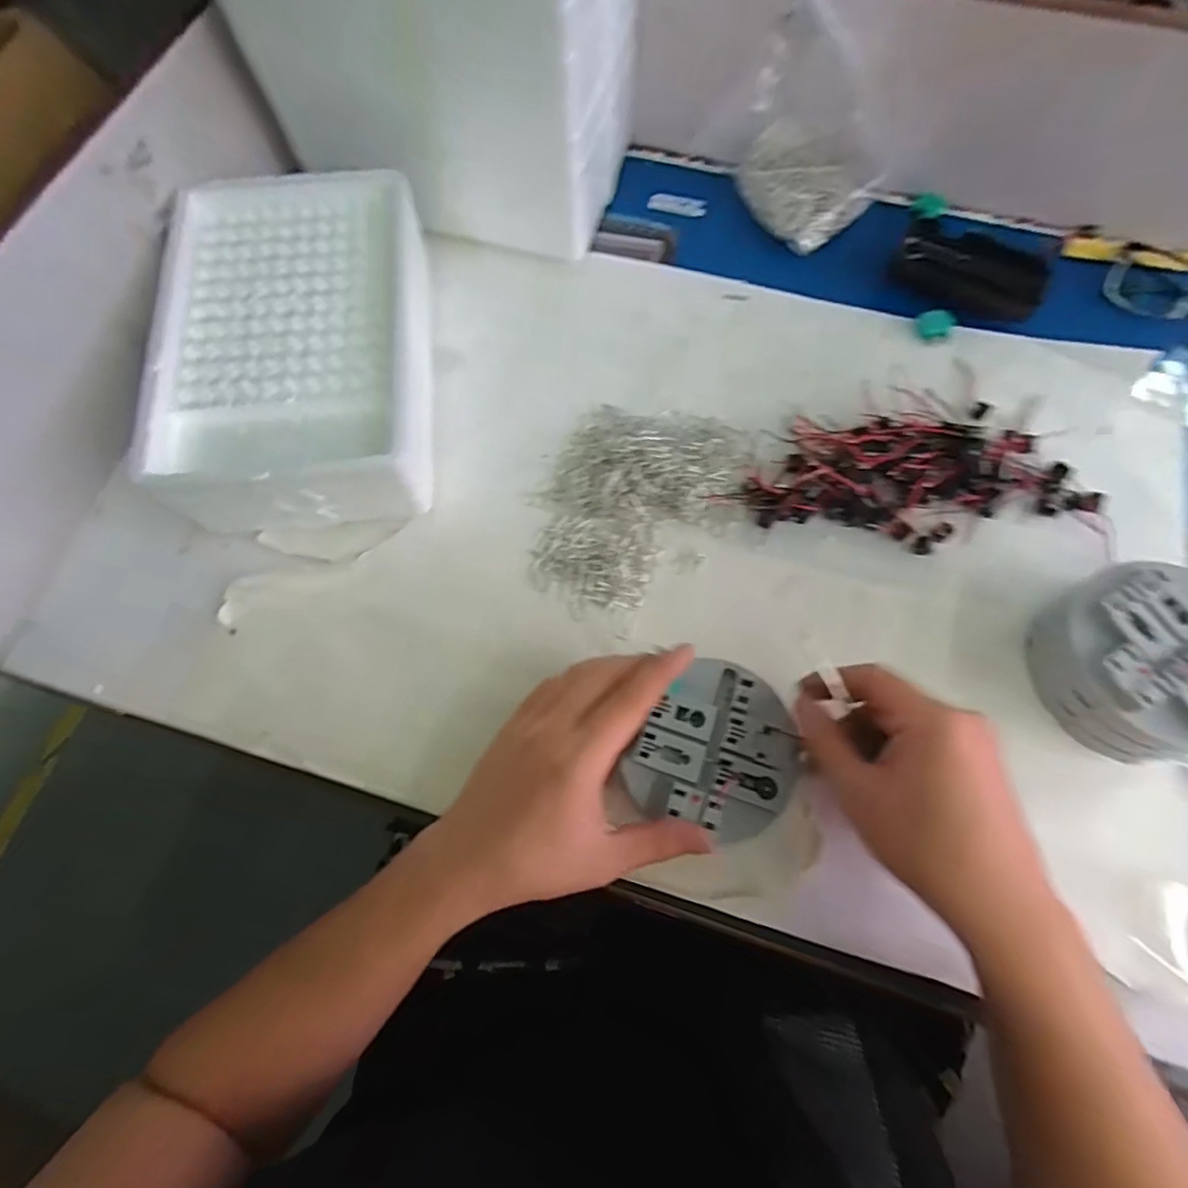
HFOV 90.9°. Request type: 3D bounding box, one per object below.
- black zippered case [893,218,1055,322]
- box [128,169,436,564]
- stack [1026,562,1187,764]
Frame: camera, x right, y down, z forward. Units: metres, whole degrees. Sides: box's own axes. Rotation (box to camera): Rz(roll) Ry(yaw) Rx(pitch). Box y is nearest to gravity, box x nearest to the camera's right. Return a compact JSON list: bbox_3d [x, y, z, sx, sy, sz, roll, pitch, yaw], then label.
[{"bbox_3d":[0.292,-0.253,0.453,0.105,0.015,0.069,27,73,12],"label":"black zippered case"},{"bbox_3d":[-0.198,-0.163,0.403,0.157,0.072,0.260,-6,70,0],"label":"box"},{"bbox_3d":[0.313,0.040,0.333,0.103,0.055,0.099,5,70,4],"label":"stack"}]

